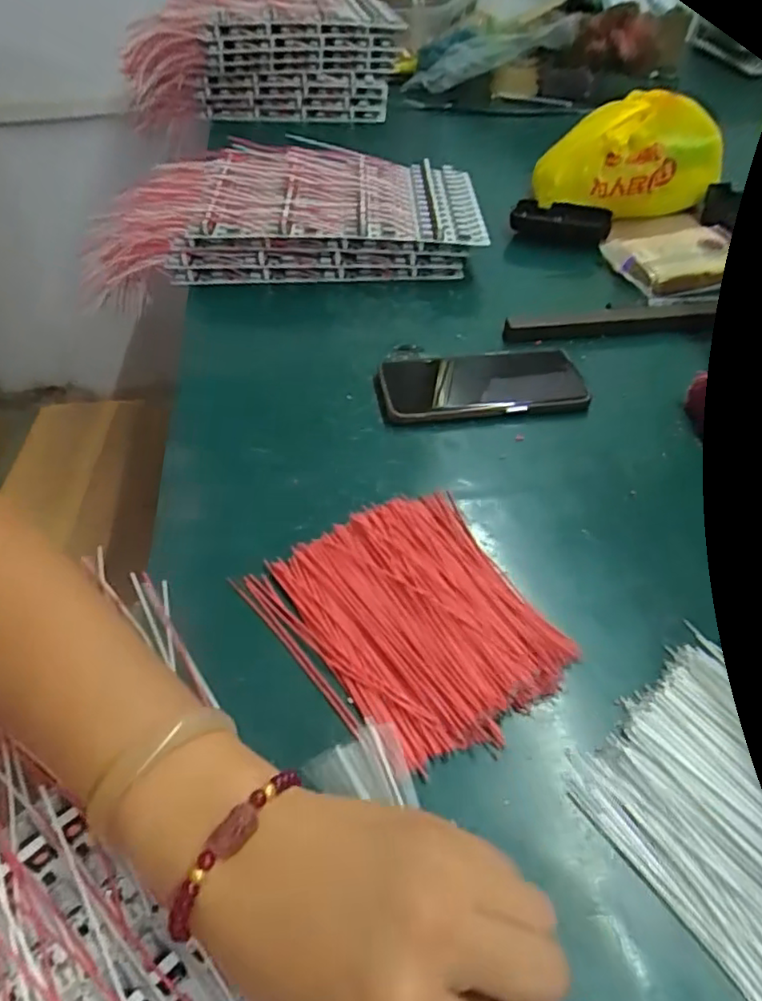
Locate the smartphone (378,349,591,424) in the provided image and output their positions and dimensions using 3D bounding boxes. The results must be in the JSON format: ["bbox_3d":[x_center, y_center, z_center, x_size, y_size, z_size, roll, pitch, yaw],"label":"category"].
[{"bbox_3d":[0.082,-0.094,0.511,0.159,0.018,0.071,-2,48,-5],"label":"smartphone"}]

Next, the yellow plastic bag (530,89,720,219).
[{"bbox_3d":[0.272,-0.367,0.700,0.198,0.125,0.091,11,49,12],"label":"yellow plastic bag"}]

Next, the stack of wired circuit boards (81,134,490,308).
[{"bbox_3d":[-0.107,-0.305,0.683,0.411,0.081,0.204,-2,46,-5],"label":"stack of wired circuit boards"}]

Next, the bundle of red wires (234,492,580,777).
[{"bbox_3d":[0.020,0.063,0.355,0.132,0.019,0.150,-27,54,-25],"label":"bundle of red wires"}]

